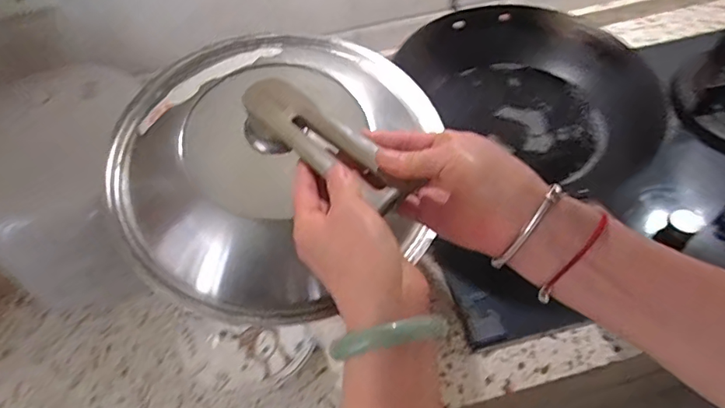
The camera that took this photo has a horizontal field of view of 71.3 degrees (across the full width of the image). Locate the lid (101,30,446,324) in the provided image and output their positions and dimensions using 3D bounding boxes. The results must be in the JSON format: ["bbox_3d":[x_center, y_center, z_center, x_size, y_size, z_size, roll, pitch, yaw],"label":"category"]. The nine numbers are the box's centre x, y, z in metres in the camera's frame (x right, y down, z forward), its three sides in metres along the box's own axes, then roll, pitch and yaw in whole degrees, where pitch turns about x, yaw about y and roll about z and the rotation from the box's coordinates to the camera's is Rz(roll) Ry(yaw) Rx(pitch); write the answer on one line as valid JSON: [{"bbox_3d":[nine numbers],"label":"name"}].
[{"bbox_3d":[-0.087,-0.067,0.478,0.264,0.129,0.314,37,65,24],"label":"lid"}]

